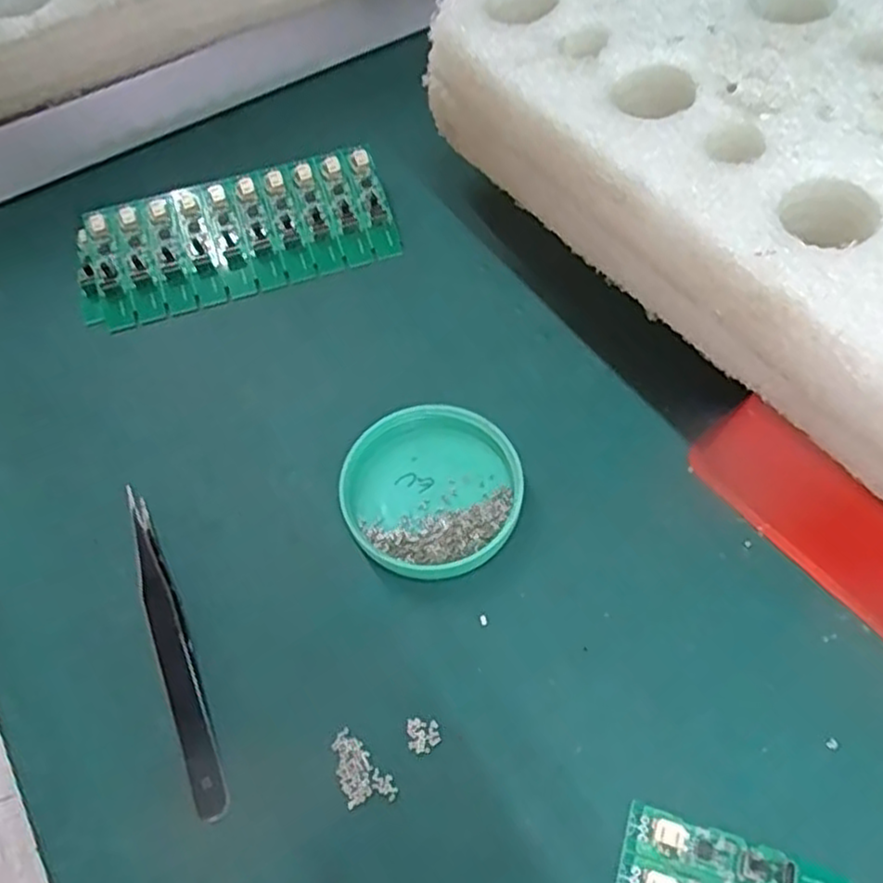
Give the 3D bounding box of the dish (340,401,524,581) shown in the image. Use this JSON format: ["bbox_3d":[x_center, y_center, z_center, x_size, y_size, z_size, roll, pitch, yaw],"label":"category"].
[{"bbox_3d":[-0.003,0.017,0.274,0.063,0.010,0.066,-2,60,3],"label":"dish"}]

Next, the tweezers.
[{"bbox_3d":[-0.093,0.067,0.249,0.012,0.013,0.114,-22,61,-8],"label":"tweezers"}]

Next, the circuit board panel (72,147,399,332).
[{"bbox_3d":[-0.096,-0.093,0.340,0.144,0.009,0.055,-17,83,-4],"label":"circuit board panel"}]

